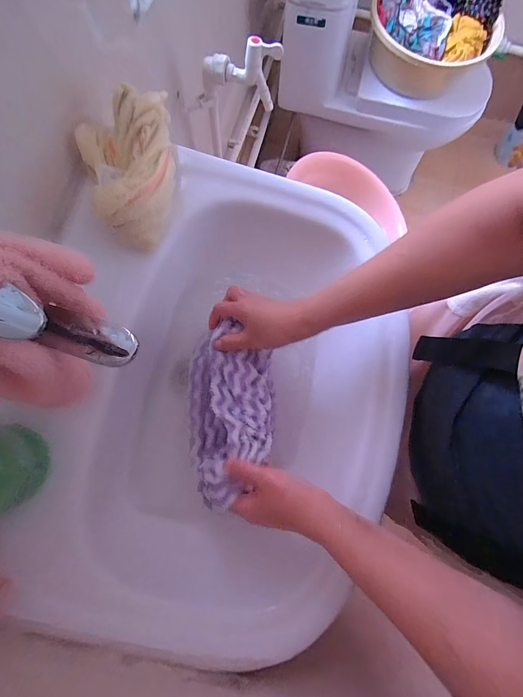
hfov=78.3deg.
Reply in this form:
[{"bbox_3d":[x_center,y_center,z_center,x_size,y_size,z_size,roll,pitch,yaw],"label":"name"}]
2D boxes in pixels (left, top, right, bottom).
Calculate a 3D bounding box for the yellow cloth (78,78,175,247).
[{"bbox_3d":[-0.153,-0.207,0.367,0.103,0.068,0.163,-7,75,-3],"label":"yellow cloth"}]

